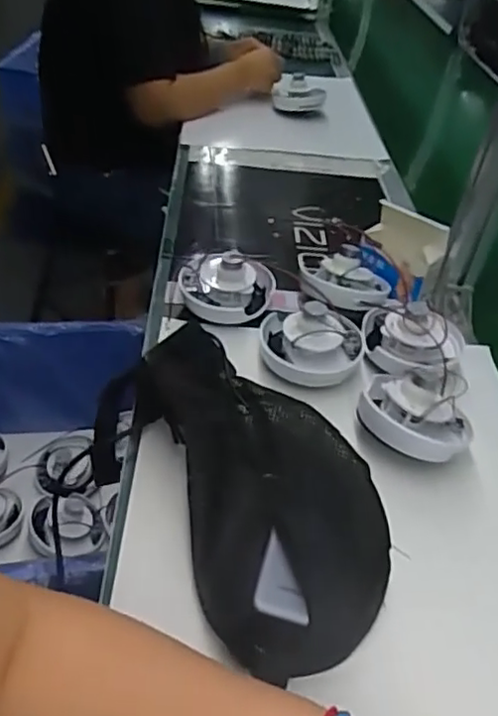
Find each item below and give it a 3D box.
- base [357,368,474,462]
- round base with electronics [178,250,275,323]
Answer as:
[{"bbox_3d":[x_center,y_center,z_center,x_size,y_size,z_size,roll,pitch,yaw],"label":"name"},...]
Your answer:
[{"bbox_3d":[0.157,0.044,0.575,0.105,0.050,0.085,21,42,15],"label":"base"},{"bbox_3d":[-0.025,-0.090,0.713,0.108,0.061,0.088,9,40,1],"label":"round base with electronics"}]

